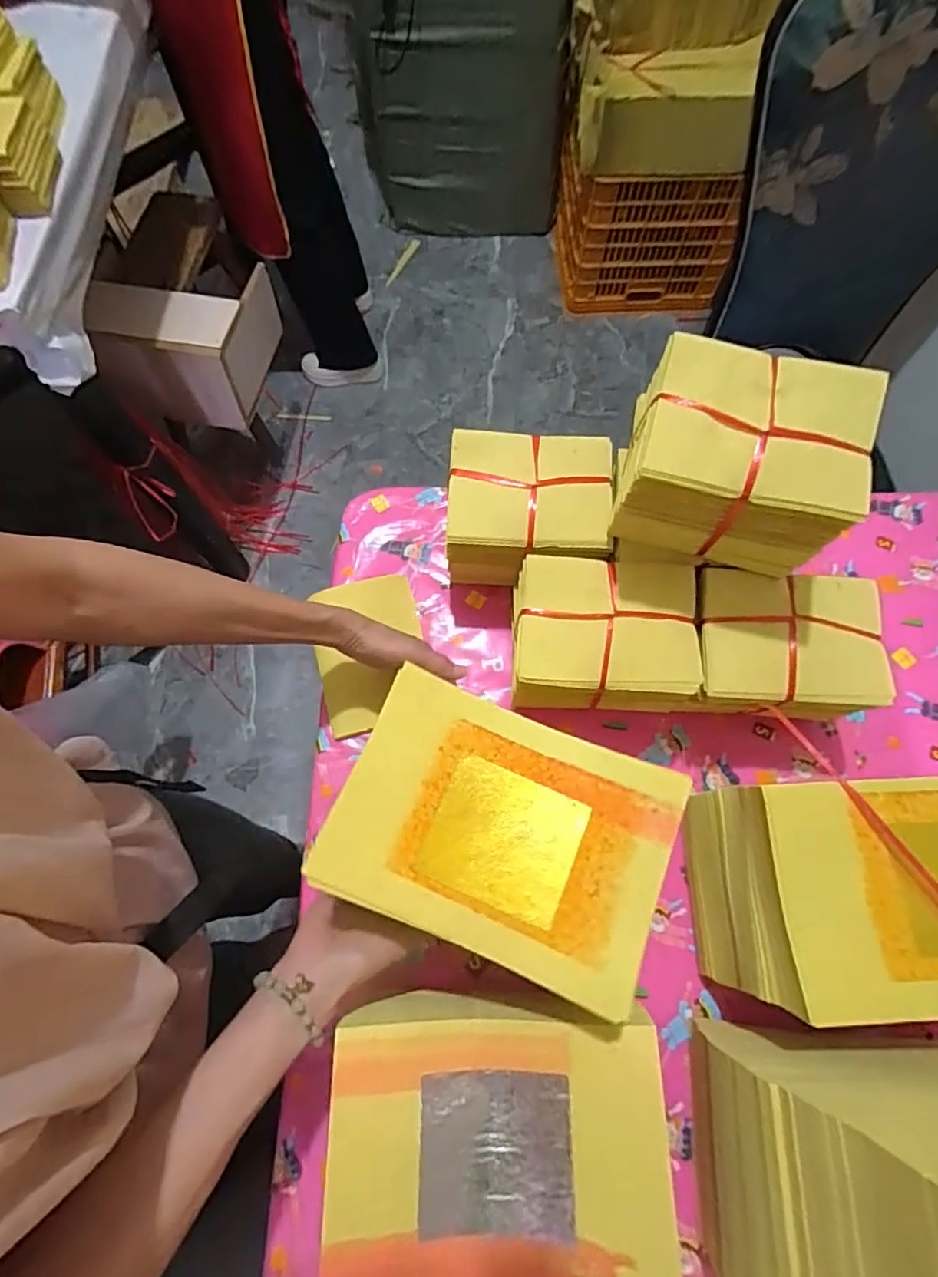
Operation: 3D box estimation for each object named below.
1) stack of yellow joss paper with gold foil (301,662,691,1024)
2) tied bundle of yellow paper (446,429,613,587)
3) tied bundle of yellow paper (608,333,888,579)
[{"bbox_3d":[0.023,0.133,0.409,0.227,0.020,0.165,21,73,8],"label":"stack of yellow joss paper with gold foil"},{"bbox_3d":[0.060,-0.127,0.611,0.156,0.129,0.121,2,71,2],"label":"tied bundle of yellow paper"},{"bbox_3d":[0.215,-0.137,0.474,0.156,0.138,0.111,13,72,5],"label":"tied bundle of yellow paper"}]

